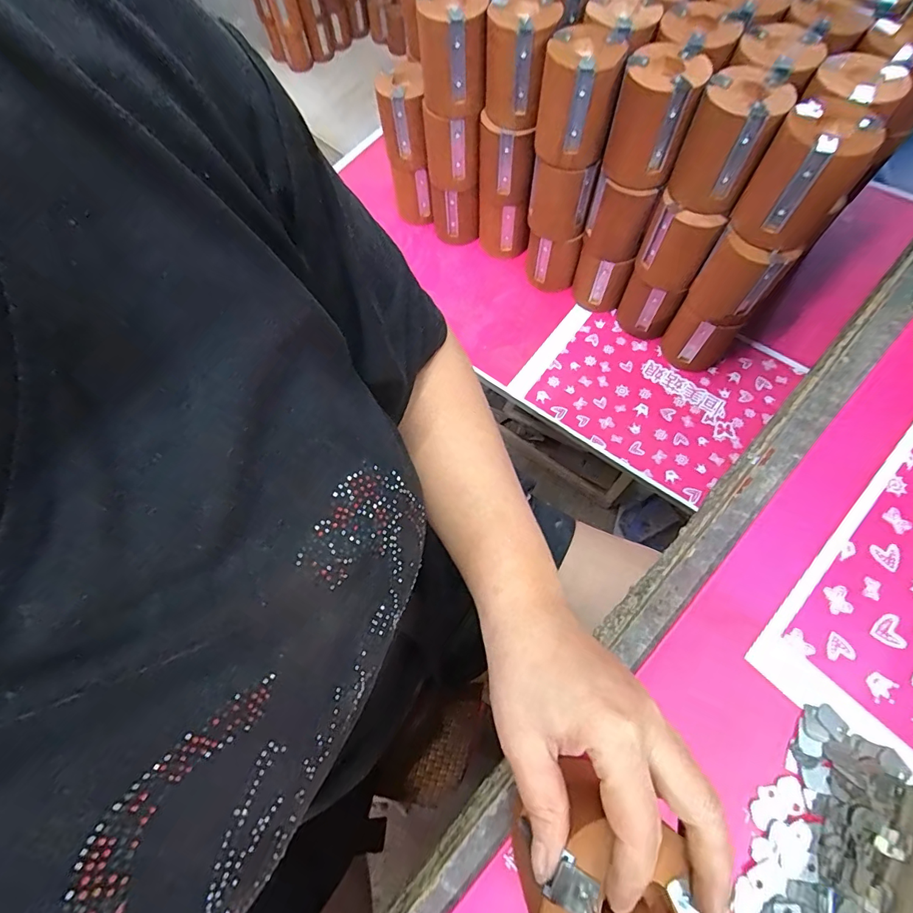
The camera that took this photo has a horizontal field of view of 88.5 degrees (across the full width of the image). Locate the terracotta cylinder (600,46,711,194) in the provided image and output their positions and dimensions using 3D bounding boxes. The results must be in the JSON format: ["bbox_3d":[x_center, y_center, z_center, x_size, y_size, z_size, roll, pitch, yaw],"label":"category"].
[{"bbox_3d":[0.207,-0.360,0.497,0.076,0.102,0.085,21,70,9],"label":"terracotta cylinder"}]

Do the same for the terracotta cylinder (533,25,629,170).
[{"bbox_3d":[0.130,-0.387,0.511,0.078,0.099,0.076,11,69,5],"label":"terracotta cylinder"}]

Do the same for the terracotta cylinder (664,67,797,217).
[{"bbox_3d":[0.276,-0.321,0.481,0.075,0.106,0.073,29,72,12],"label":"terracotta cylinder"}]

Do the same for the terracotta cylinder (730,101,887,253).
[{"bbox_3d":[0.337,-0.270,0.455,0.082,0.103,0.077,0,68,1],"label":"terracotta cylinder"}]

